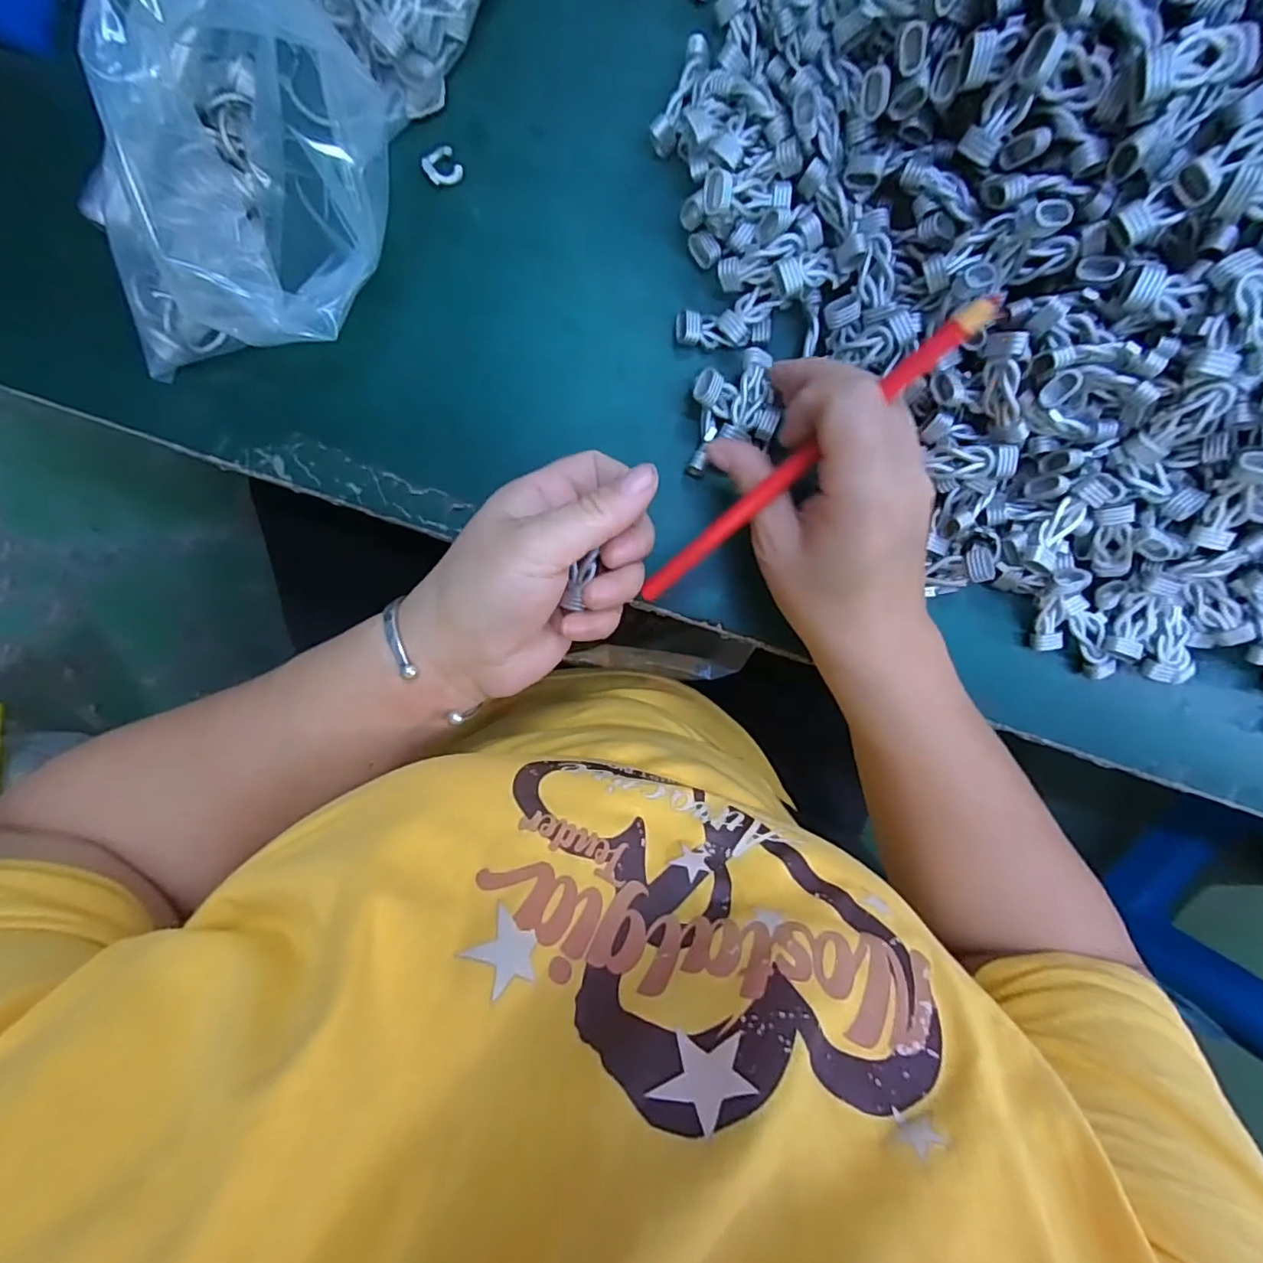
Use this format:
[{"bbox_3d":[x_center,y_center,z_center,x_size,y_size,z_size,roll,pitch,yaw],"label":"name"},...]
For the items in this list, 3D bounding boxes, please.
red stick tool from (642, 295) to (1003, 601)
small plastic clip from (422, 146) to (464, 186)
[{"bbox_3d":[0.065,-0.065,0.234,0.167,0.005,0.009,-39,97,27],"label":"red stick tool"},{"bbox_3d":[-0.085,-0.209,0.260,0.015,0.004,0.015,0,97,-2],"label":"small plastic clip"}]

